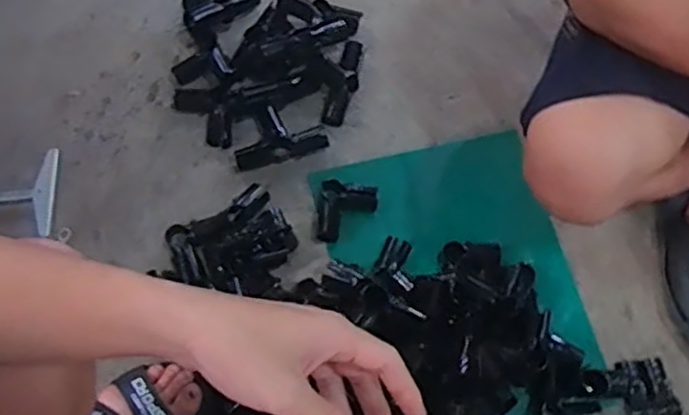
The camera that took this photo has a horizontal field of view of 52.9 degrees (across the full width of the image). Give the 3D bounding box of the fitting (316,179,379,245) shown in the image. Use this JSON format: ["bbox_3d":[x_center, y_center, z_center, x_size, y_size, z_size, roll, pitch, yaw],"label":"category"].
[{"bbox_3d":[0.004,0.002,0.938,0.081,0.031,0.087,3,69,-3],"label":"fitting"}]

